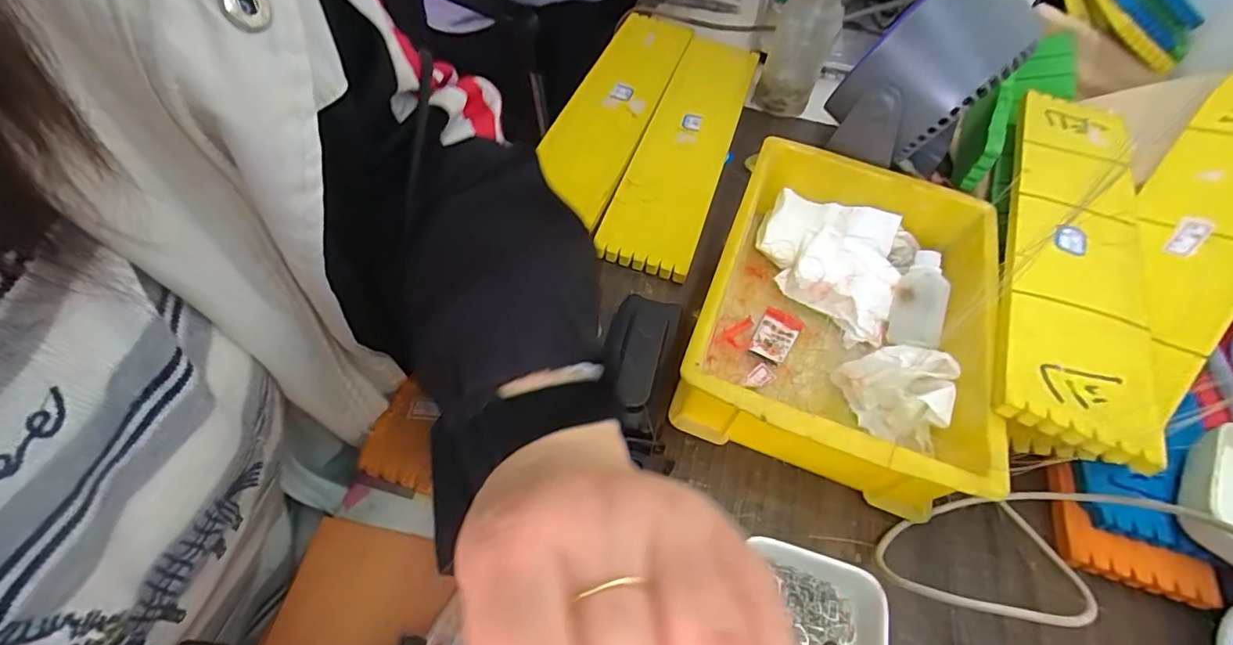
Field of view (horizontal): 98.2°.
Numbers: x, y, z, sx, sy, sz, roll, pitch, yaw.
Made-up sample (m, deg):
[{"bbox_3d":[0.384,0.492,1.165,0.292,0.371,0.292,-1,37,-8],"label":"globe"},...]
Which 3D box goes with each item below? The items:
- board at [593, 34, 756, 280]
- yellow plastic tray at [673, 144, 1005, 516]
[{"bbox_3d":[0.073,-0.188,0.527,0.082,0.017,0.371,17,56,6],"label":"board"},{"bbox_3d":[0.156,-0.011,0.378,0.171,0.067,0.248,21,57,9],"label":"yellow plastic tray"}]

